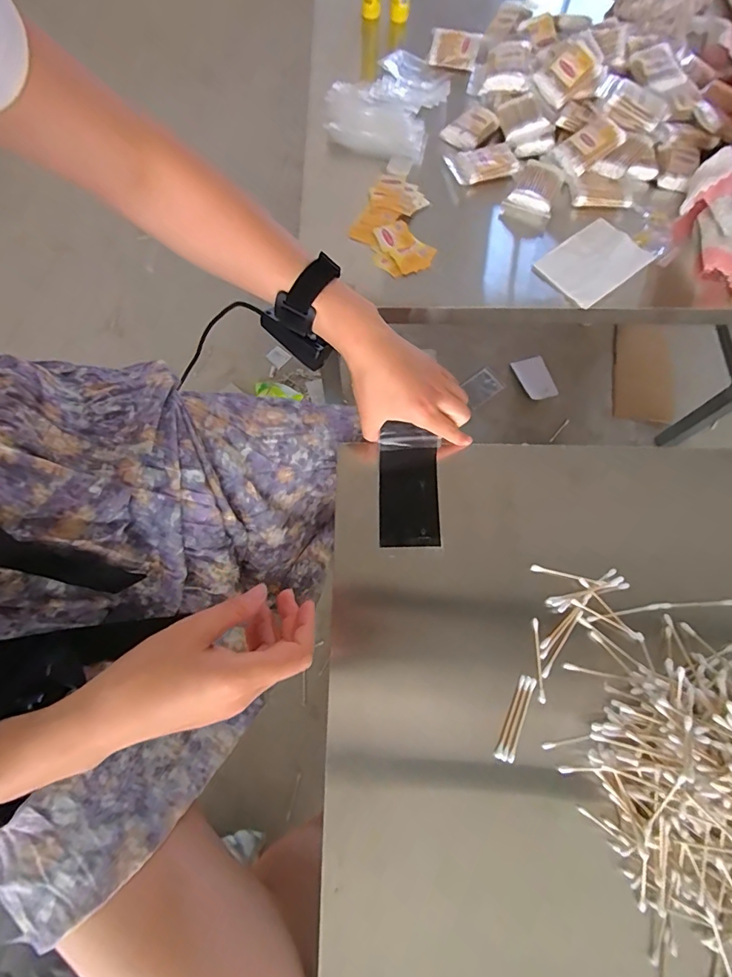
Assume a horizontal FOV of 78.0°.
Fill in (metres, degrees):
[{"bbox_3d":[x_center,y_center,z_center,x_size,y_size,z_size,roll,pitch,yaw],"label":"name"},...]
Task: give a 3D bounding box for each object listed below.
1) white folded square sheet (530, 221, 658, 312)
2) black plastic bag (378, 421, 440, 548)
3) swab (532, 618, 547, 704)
[{"bbox_3d":[0.289,-0.289,0.571,0.134,0.011,0.092,-37,75,-11],"label":"white folded square sheet"},{"bbox_3d":[0.044,-0.001,0.461,0.061,0.016,0.120,3,79,-4],"label":"black plastic bag"},{"bbox_3d":[0.158,0.156,0.412,0.007,0.008,0.072,2,72,1],"label":"swab"}]

